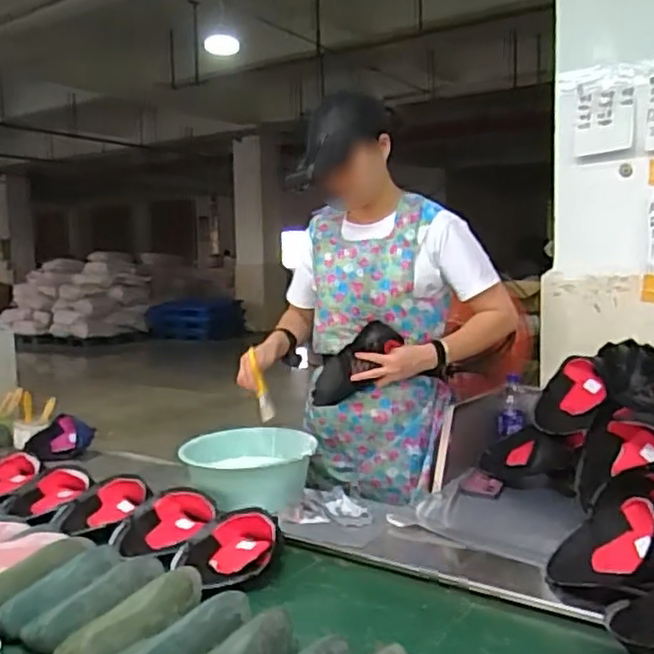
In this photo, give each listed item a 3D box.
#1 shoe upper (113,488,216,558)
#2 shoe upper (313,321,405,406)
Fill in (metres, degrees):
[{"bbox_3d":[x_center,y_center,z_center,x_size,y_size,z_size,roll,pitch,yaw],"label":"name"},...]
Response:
[{"bbox_3d":[-0.325,0.400,1.388,0.197,0.071,0.211,-3,6,-15],"label":"shoe upper"},{"bbox_3d":[0.059,0.084,1.541,0.099,0.233,0.080,43,5,-3],"label":"shoe upper"}]

